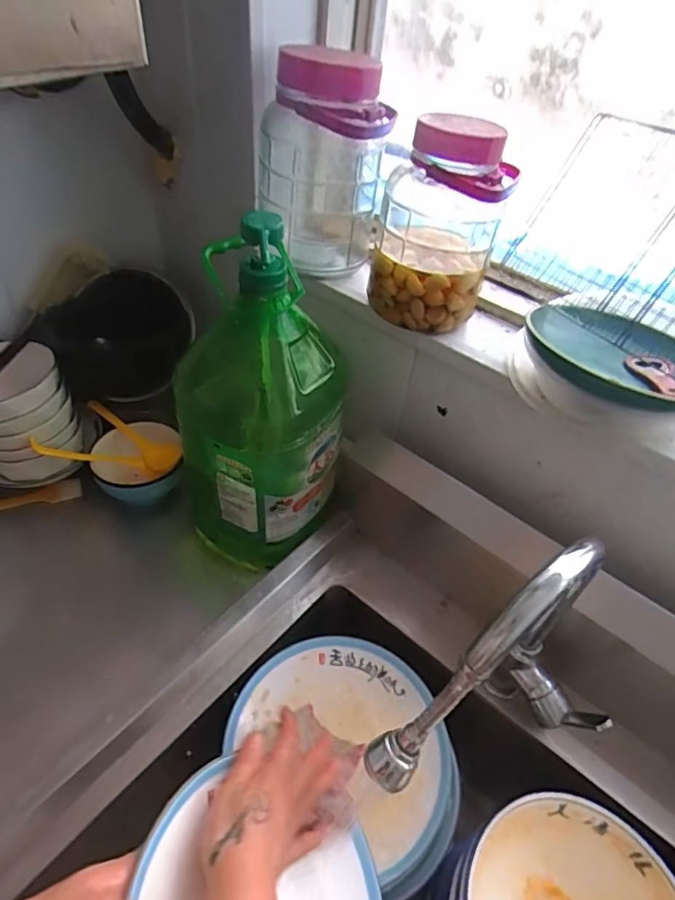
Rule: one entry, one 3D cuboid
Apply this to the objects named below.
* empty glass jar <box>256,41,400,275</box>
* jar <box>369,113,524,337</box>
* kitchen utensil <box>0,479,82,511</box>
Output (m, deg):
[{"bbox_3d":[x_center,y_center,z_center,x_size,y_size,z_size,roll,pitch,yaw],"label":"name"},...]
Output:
[{"bbox_3d":[-0.019,-0.374,0.694,0.150,0.228,0.182,5,45,-2],"label":"empty glass jar"},{"bbox_3d":[0.113,-0.250,0.612,0.130,0.206,0.103,12,45,6],"label":"jar"},{"bbox_3d":[-0.473,0.078,0.811,0.154,0.029,0.010,-16,7,-12],"label":"kitchen utensil"}]

